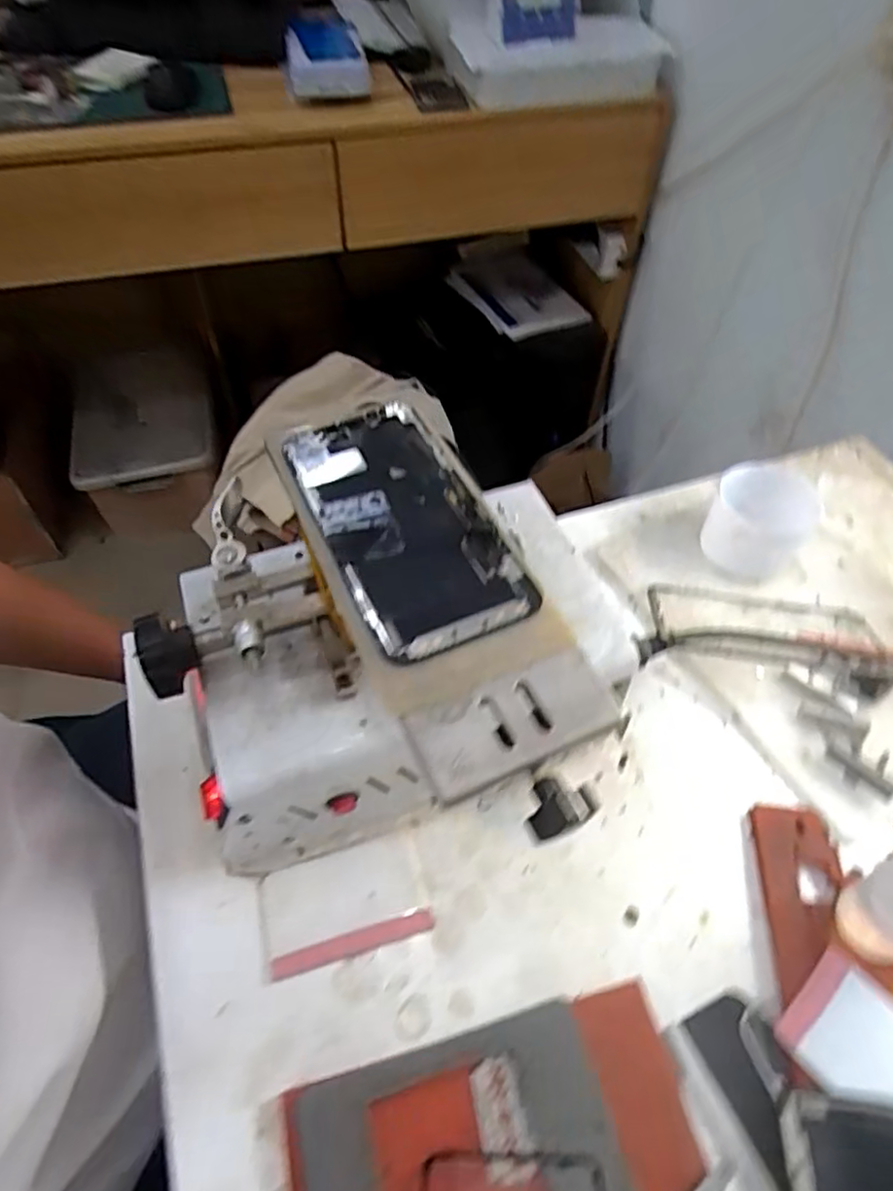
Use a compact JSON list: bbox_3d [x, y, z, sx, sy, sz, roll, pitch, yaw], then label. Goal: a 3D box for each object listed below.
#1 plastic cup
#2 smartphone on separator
[{"bbox_3d":[0.218,-0.053,0.466,0.065,0.056,0.079,31,58,21],"label":"plastic cup"},{"bbox_3d":[-0.019,-0.035,0.297,0.071,0.006,0.143,-20,55,-16],"label":"smartphone on separator"}]

